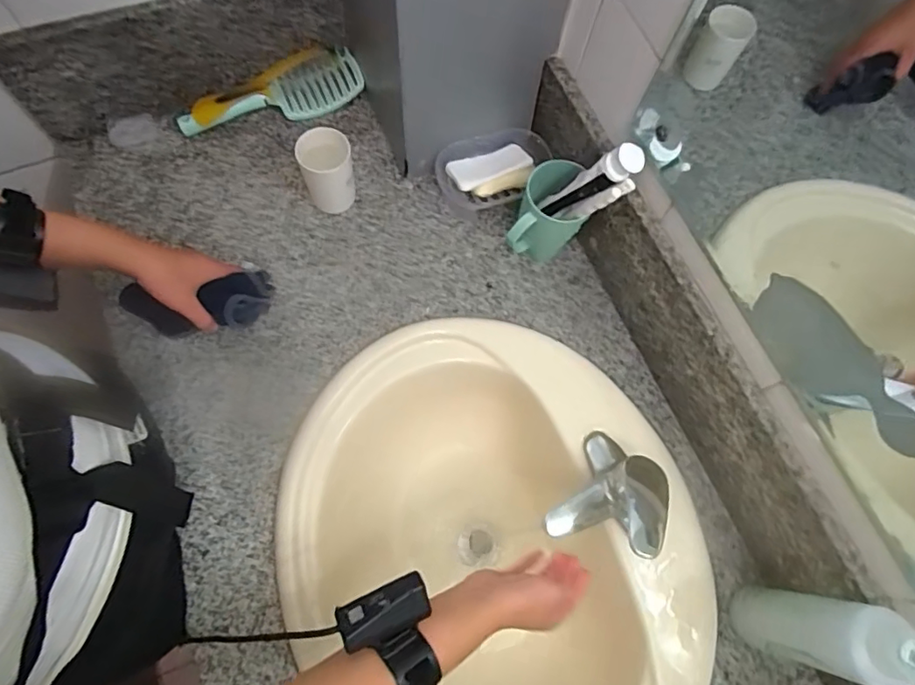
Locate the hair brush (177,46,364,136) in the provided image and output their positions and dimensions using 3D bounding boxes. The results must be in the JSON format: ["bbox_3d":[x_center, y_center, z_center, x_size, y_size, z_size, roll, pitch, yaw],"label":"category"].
[{"bbox_3d":[-0.257,-0.341,0.763,0.248,0.032,0.079,-23,105,-13],"label":"hair brush"}]

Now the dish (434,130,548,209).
[{"bbox_3d":[0.047,-0.226,0.739,0.147,0.055,0.101,-12,72,-7],"label":"dish"}]

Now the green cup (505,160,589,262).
[{"bbox_3d":[0.103,-0.160,0.690,0.082,0.111,0.085,1,71,-2],"label":"green cup"}]

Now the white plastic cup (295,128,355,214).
[{"bbox_3d":[-0.163,-0.213,0.699,0.062,0.092,0.060,1,71,-2],"label":"white plastic cup"}]

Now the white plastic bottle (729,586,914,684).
[{"bbox_3d":[0.328,0.265,0.505,0.051,0.198,0.060,15,71,3],"label":"white plastic bottle"}]

